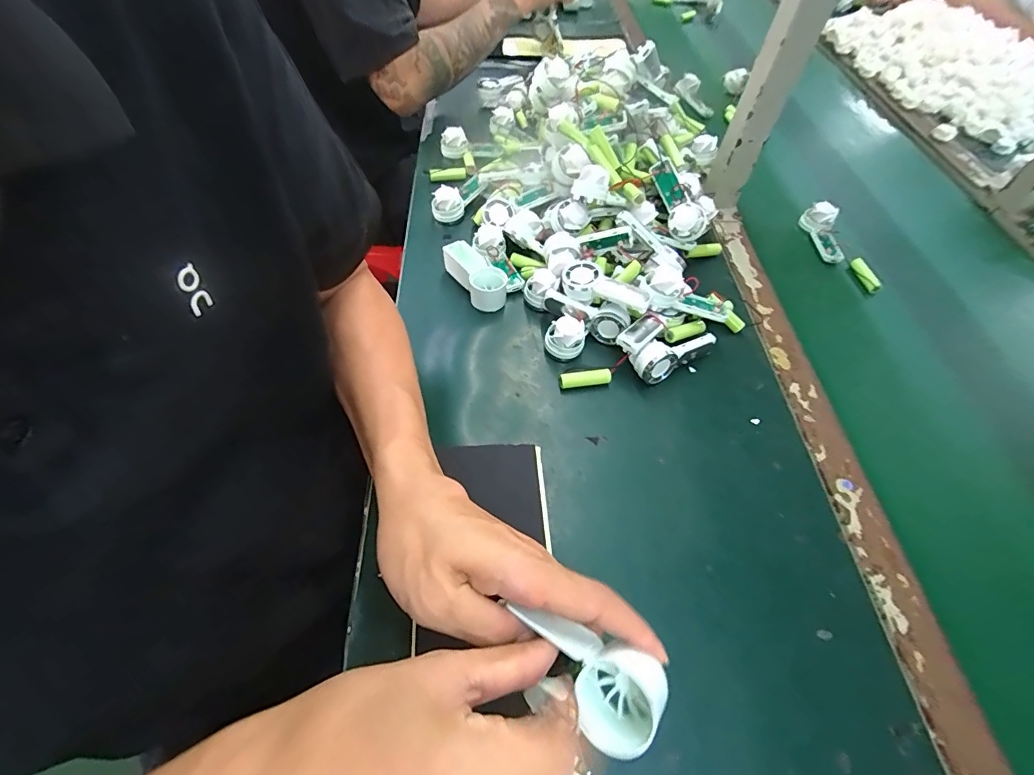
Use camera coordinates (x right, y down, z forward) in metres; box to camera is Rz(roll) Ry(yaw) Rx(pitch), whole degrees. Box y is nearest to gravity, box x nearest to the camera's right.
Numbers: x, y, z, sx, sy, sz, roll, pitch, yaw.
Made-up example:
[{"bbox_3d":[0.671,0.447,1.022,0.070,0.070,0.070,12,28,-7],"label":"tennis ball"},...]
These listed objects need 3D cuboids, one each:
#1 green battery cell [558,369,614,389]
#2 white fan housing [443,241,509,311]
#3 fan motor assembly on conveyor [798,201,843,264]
[{"bbox_3d":[0.068,-0.009,0.458,0.051,0.014,0.013,-5,57,-6],"label":"green battery cell"},{"bbox_3d":[-0.045,-0.127,0.522,0.042,0.030,0.098,-27,62,-19],"label":"white fan housing"},{"bbox_3d":[0.415,-0.207,0.617,0.023,0.038,0.093,-4,72,-5],"label":"fan motor assembly on conveyor"}]

